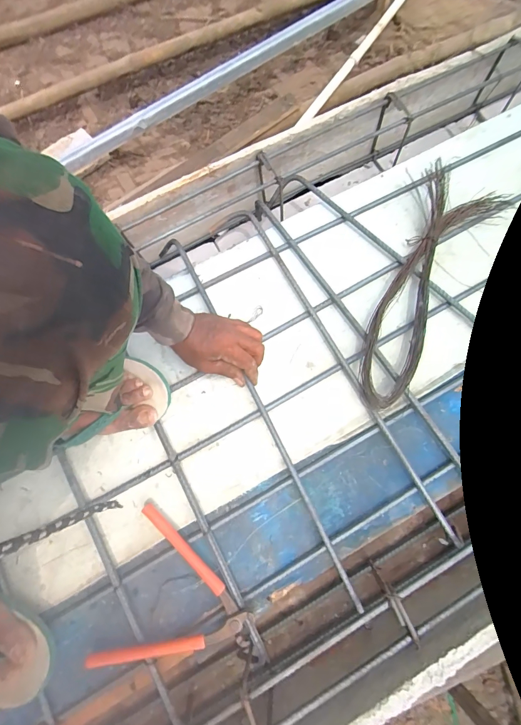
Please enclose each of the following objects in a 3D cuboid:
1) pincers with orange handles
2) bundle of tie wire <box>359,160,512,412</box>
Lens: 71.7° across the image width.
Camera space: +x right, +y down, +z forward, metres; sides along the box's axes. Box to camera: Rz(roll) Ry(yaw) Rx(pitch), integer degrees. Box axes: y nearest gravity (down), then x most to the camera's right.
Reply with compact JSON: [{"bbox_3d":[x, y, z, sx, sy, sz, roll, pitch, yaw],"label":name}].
[{"bbox_3d":[-0.106,0.329,0.492,0.189,0.040,0.199,17,76,5],"label":"pincers with orange handles"},{"bbox_3d":[0.277,-0.121,0.596,0.137,0.041,0.446,23,77,6],"label":"bundle of tie wire"}]

